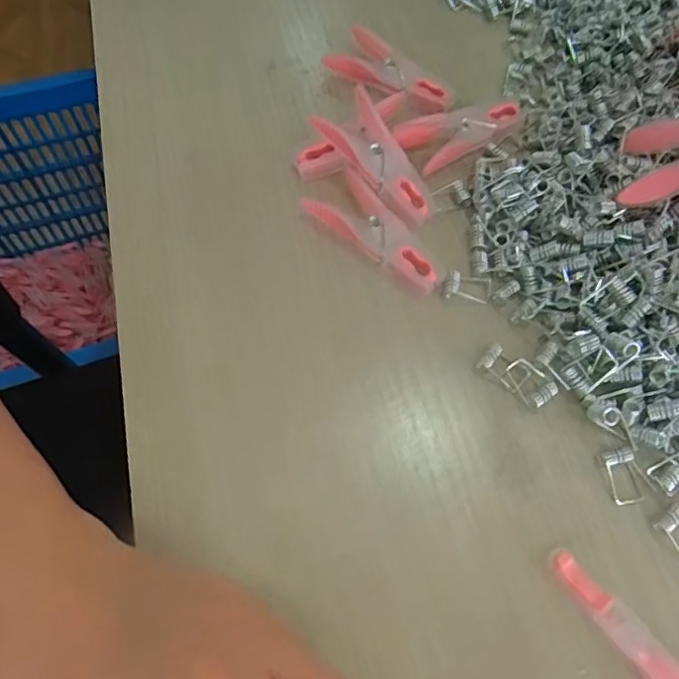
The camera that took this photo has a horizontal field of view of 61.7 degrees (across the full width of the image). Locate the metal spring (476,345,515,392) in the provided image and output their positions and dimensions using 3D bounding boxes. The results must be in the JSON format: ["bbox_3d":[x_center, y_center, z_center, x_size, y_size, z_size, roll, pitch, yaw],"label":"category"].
[{"bbox_3d":[0.074,0.013,0.259,0.020,0.004,0.015,38,68,15],"label":"metal spring"}]

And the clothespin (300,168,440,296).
[{"bbox_3d":[0.020,-0.054,0.286,0.033,0.010,0.078,-39,71,-19],"label":"clothespin"}]

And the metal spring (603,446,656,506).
[{"bbox_3d":[0.122,0.057,0.240,0.017,0.006,0.022,-13,65,-9],"label":"metal spring"}]

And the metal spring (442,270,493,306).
[{"bbox_3d":[0.063,-0.026,0.277,0.022,0.006,0.014,11,63,3],"label":"metal spring"}]

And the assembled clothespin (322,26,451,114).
[{"bbox_3d":[0.031,-0.157,0.333,0.074,0.008,0.031,33,67,13],"label":"assembled clothespin"}]

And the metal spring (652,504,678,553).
[{"bbox_3d":[0.140,0.080,0.230,0.014,0.004,0.022,-31,69,-16],"label":"metal spring"}]

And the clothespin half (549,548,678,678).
[{"bbox_3d":[0.109,0.111,0.211,0.012,0.010,0.075,-33,69,-17],"label":"clothespin half"}]

